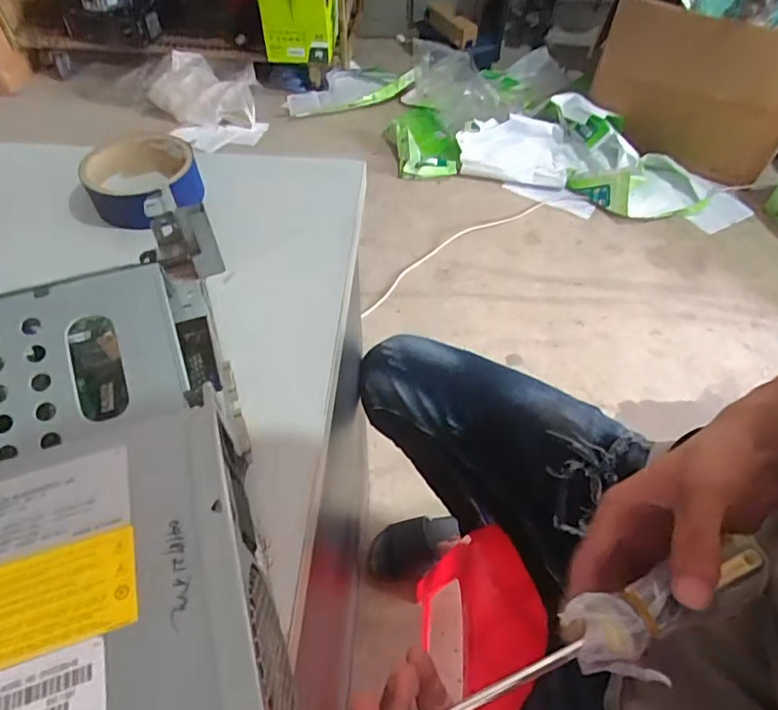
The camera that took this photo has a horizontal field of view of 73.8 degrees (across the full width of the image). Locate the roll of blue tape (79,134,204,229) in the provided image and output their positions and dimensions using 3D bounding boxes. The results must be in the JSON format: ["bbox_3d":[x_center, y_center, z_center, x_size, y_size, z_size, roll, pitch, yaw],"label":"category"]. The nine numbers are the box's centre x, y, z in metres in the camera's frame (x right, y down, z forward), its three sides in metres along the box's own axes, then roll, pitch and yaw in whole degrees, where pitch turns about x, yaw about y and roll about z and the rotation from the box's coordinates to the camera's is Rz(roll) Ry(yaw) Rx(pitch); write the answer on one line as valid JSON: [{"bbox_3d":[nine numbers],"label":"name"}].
[{"bbox_3d":[-0.202,-0.143,0.430,0.085,0.039,0.092,1,54,-1],"label":"roll of blue tape"}]

